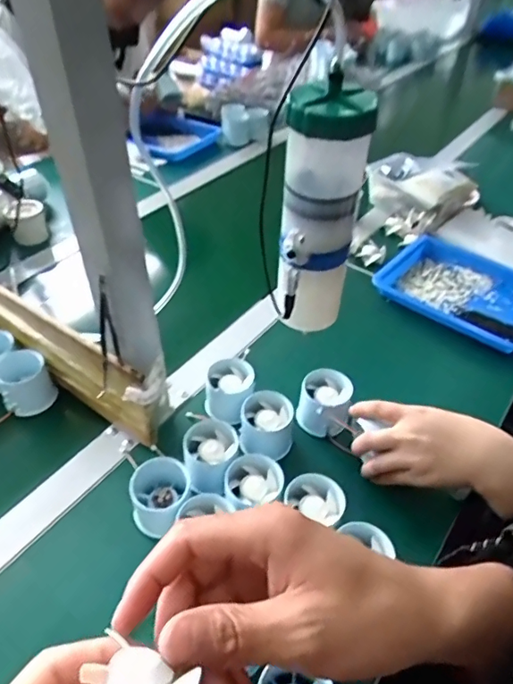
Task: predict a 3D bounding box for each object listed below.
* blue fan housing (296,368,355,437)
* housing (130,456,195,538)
[{"bbox_3d":[0.072,0.066,0.531,0.054,0.046,0.060,16,45,15],"label":"blue fan housing"},{"bbox_3d":[-0.085,0.137,0.451,0.052,0.050,0.050,-5,43,-6],"label":"housing"}]

